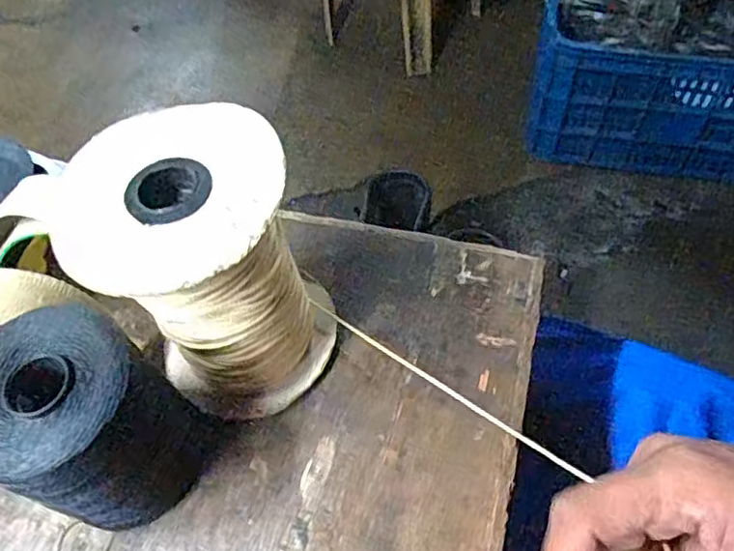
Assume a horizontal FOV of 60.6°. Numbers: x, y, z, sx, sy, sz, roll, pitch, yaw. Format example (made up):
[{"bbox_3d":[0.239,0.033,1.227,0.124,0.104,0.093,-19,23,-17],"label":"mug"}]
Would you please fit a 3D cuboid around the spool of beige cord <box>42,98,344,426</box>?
[{"bbox_3d":[-0.074,-0.003,0.327,0.096,0.144,0.102,-2,56,3],"label":"spool of beige cord"}]

